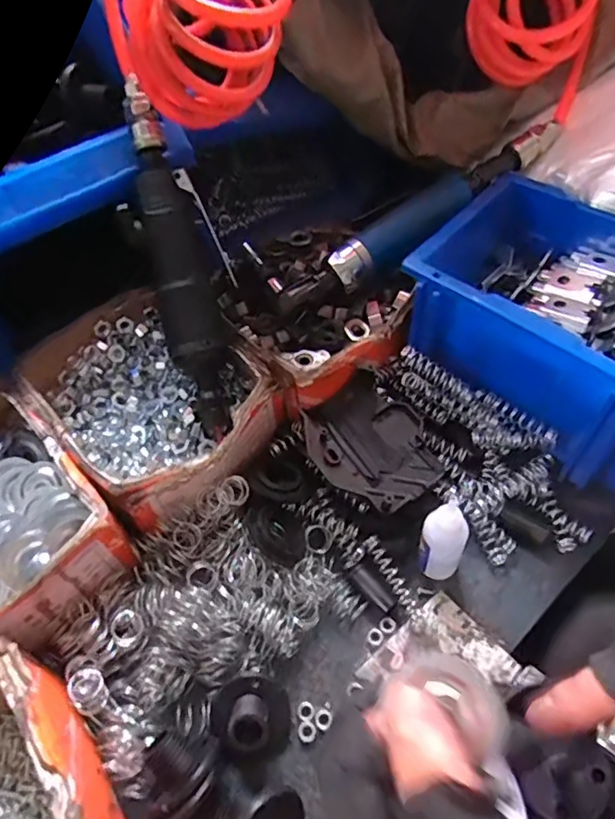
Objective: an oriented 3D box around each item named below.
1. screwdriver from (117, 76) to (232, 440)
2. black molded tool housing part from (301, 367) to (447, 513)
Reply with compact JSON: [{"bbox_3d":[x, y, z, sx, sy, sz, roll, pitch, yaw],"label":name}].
[{"bbox_3d":[-0.090,-0.099,0.378,0.043,0.034,0.237,-14,95,-5],"label":"screwdriver"},{"bbox_3d":[0.043,0.024,0.373,0.084,0.015,0.090,6,55,-8],"label":"black molded tool housing part"}]

